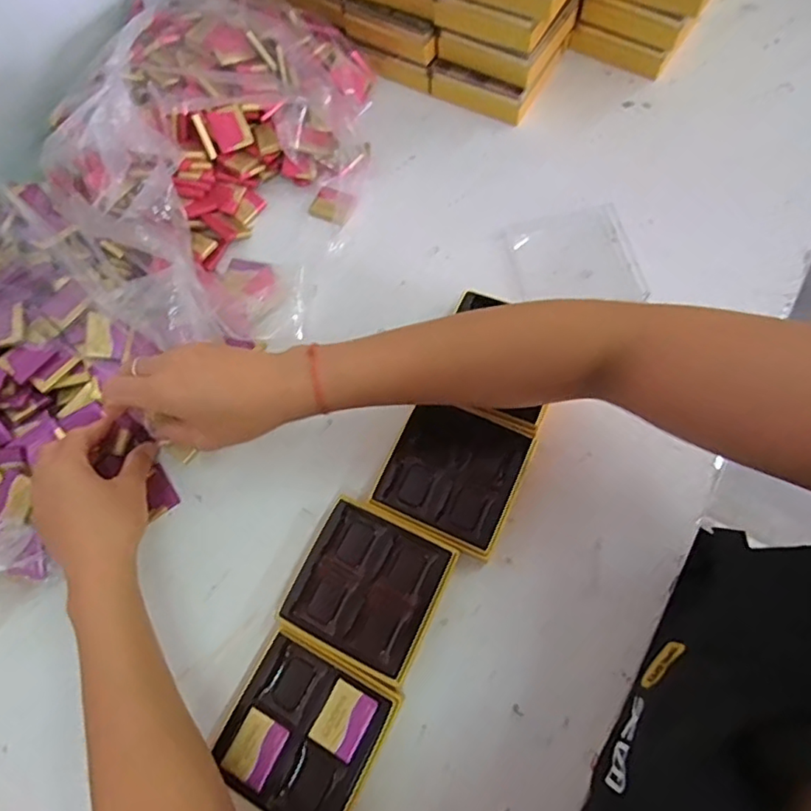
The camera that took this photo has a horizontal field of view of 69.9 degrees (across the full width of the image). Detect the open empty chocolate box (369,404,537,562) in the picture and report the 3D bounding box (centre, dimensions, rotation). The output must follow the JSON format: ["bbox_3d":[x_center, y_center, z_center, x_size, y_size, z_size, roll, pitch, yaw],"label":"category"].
[{"bbox_3d":[0.036,0.051,0.436,0.095,0.024,0.095,23,72,13],"label":"open empty chocolate box"}]

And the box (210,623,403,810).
[{"bbox_3d":[-0.066,0.210,0.378,0.094,0.026,0.096,25,72,14],"label":"box"}]

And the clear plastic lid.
[{"bbox_3d":[0.147,-0.129,0.514,0.104,0.019,0.097,-13,68,0],"label":"clear plastic lid"}]

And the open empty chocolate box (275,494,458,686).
[{"bbox_3d":[-0.026,0.127,0.411,0.097,0.022,0.097,24,72,14],"label":"open empty chocolate box"}]

